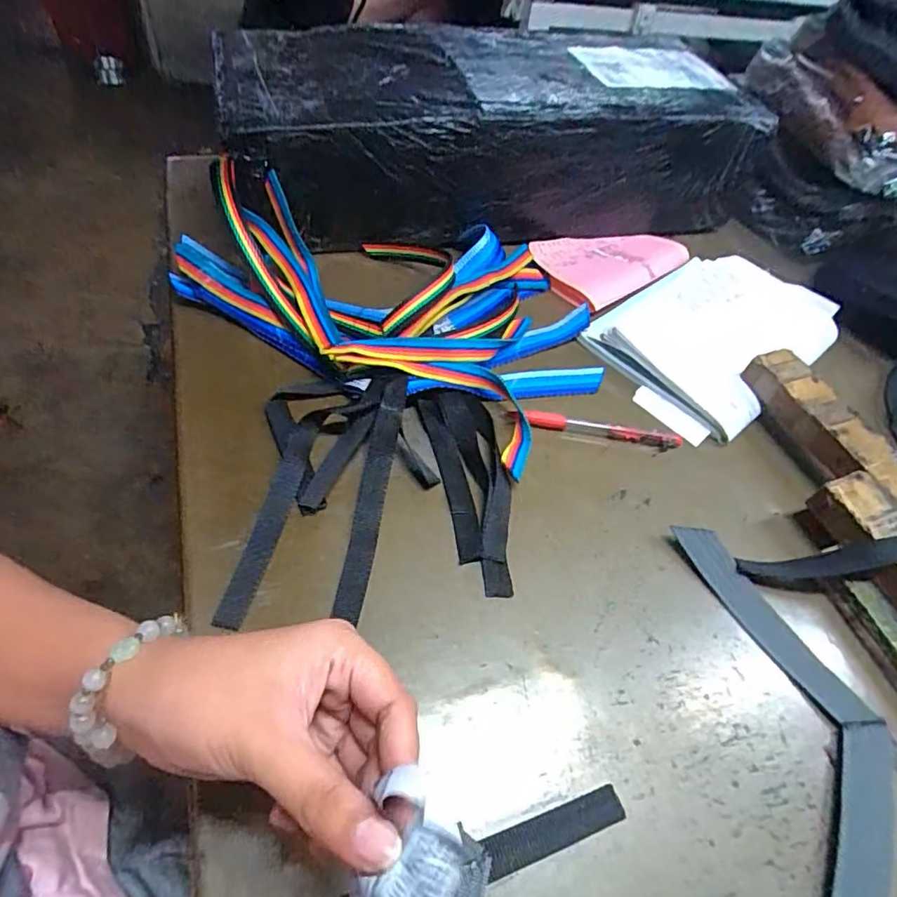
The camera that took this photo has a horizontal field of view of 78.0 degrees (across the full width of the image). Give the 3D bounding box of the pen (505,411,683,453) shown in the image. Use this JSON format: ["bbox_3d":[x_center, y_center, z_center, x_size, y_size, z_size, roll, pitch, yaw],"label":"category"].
[{"bbox_3d":[0.111,-0.015,0.416,0.131,0.010,0.014,8,51,-2],"label":"pen"}]

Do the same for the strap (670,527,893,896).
[{"bbox_3d":[0.195,0.150,0.300,0.087,0.012,0.227,3,52,-6],"label":"strap"}]

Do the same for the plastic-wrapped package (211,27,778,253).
[{"bbox_3d":[0.047,-0.305,0.543,0.485,0.119,0.205,-4,53,-11],"label":"plastic-wrapped package"}]

